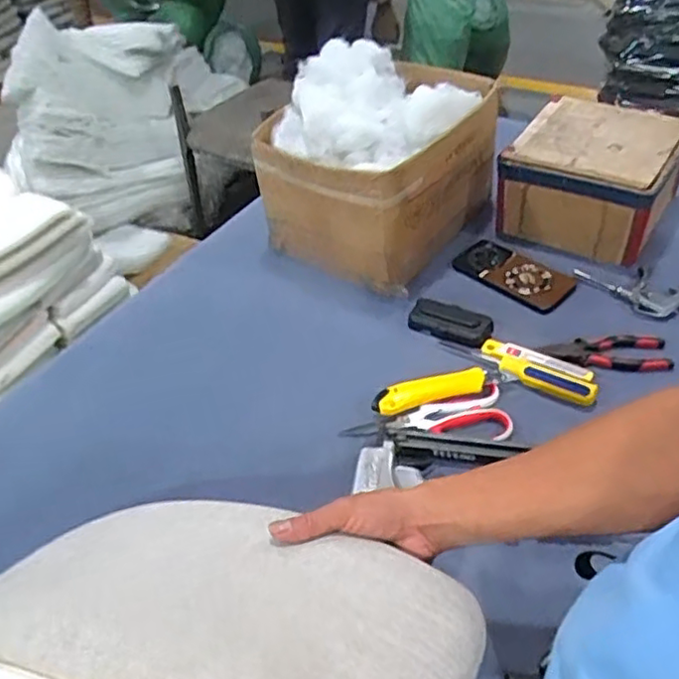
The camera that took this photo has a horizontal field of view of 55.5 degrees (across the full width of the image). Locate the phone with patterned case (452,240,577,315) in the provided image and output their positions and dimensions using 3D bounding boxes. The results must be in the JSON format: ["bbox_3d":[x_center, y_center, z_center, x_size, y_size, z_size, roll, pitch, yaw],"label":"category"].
[{"bbox_3d":[0.242,-0.092,0.911,0.077,0.014,0.164,-37,50,-28],"label":"phone with patterned case"}]

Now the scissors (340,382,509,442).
[{"bbox_3d":[0.102,0.102,0.738,0.182,0.020,0.070,-13,43,-5],"label":"scissors"}]

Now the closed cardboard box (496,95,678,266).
[{"bbox_3d":[0.370,-0.236,0.952,0.208,0.134,0.209,23,51,29],"label":"closed cardboard box"}]

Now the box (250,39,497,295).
[{"bbox_3d":[0.059,-0.259,0.941,0.236,0.280,0.286,28,53,32],"label":"box"}]

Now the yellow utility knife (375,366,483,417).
[{"bbox_3d":[0.106,0.064,0.769,0.136,0.030,0.031,-14,43,-7],"label":"yellow utility knife"}]

